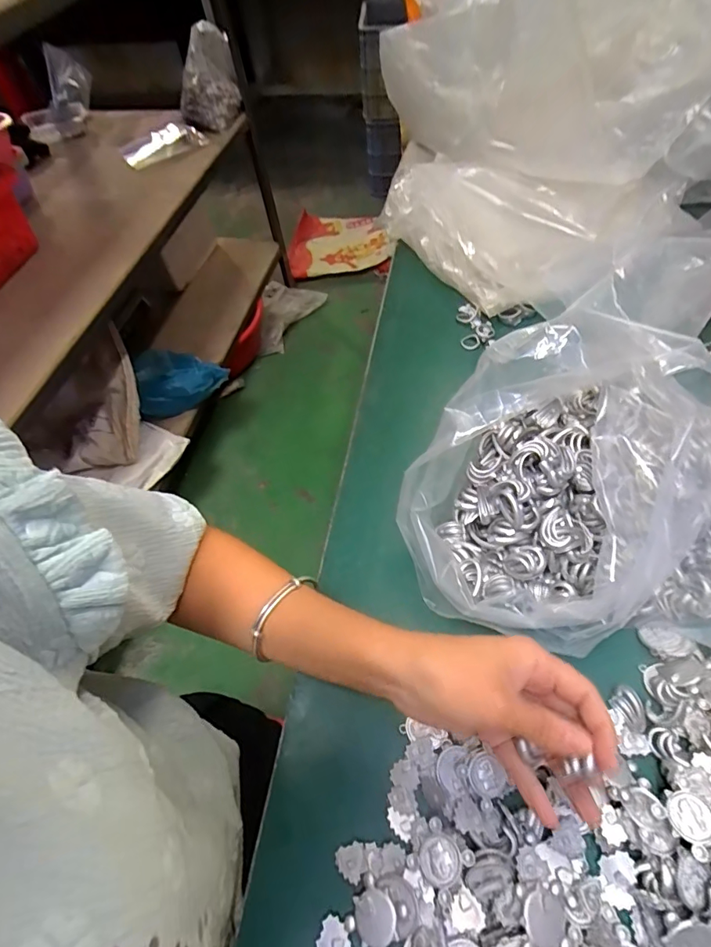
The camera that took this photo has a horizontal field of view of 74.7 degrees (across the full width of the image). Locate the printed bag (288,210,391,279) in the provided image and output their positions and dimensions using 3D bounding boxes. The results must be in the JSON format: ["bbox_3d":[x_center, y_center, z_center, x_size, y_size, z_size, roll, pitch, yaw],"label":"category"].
[{"bbox_3d":[-0.071,-0.851,1.723,0.354,0.114,0.302,-8,57,1],"label":"printed bag"}]

